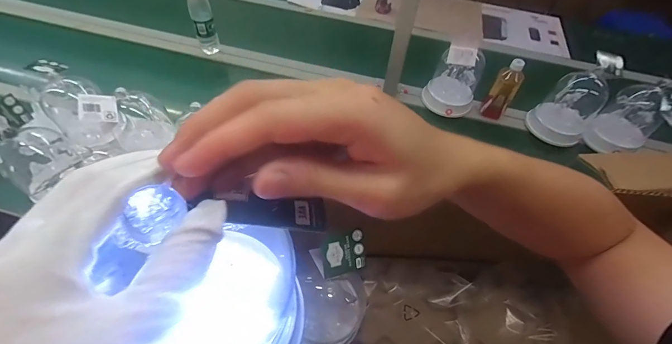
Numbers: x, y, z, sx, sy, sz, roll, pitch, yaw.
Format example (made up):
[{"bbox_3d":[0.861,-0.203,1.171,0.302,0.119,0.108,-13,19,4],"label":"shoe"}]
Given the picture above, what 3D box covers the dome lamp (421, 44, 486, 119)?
[{"bbox_3d":[0.343,-0.264,0.932,0.145,0.180,0.122,23,57,12],"label":"dome lamp"}]

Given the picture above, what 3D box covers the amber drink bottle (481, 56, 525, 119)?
[{"bbox_3d":[0.469,-0.224,0.913,0.067,0.184,0.056,35,60,19],"label":"amber drink bottle"}]

